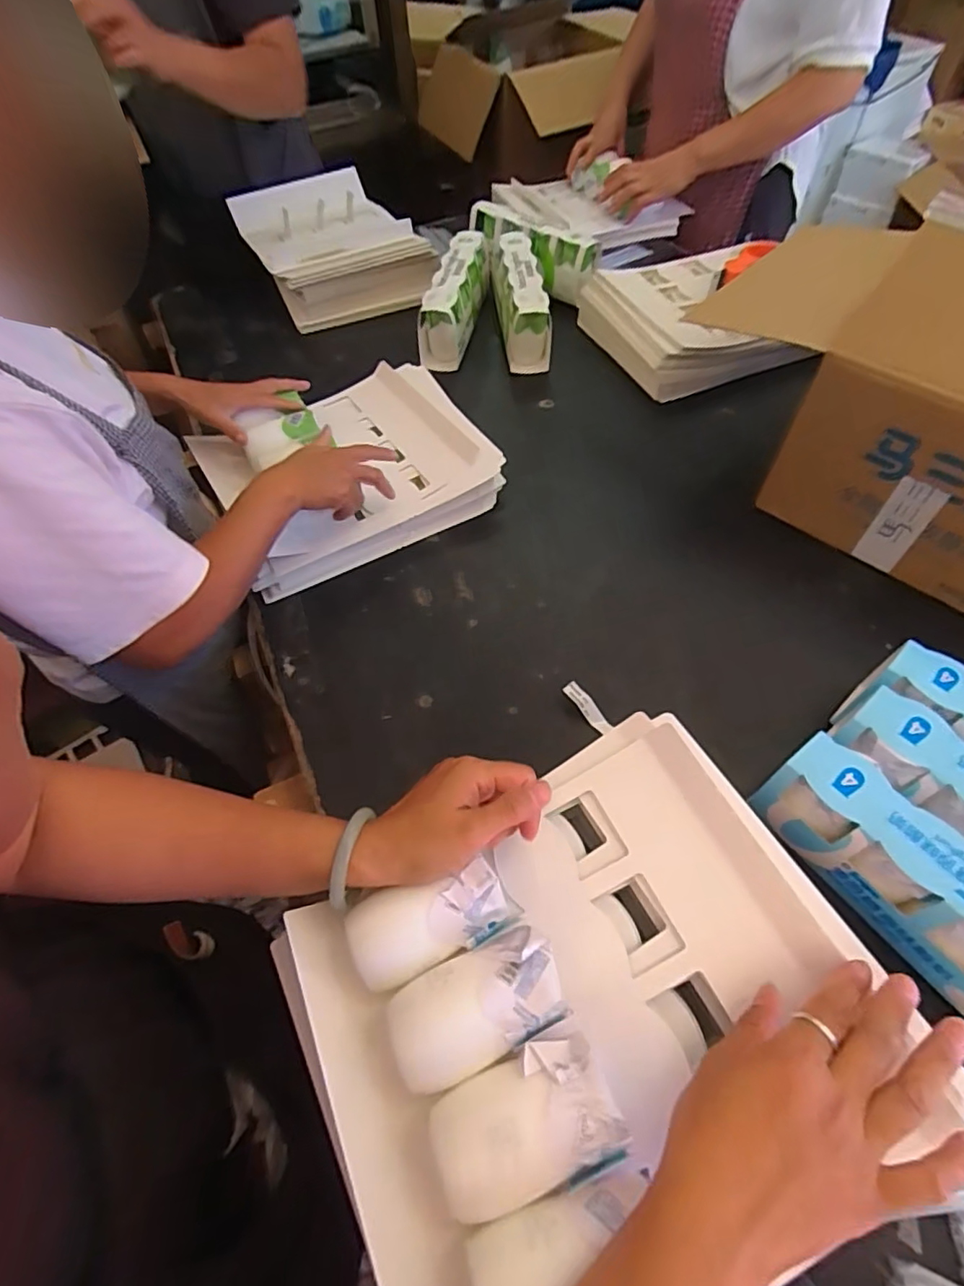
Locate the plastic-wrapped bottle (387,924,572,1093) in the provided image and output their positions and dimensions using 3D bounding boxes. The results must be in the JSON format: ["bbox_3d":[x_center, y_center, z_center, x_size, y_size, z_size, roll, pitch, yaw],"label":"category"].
[{"bbox_3d":[0.002,0.214,0.337,0.091,0.053,0.058,-23,58,-12],"label":"plastic-wrapped bottle"}]

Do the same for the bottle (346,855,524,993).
[{"bbox_3d":[-0.032,0.180,0.367,0.100,0.050,0.049,-19,58,-10],"label":"bottle"}]

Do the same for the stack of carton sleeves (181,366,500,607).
[{"bbox_3d":[-0.183,-0.230,0.780,0.338,0.084,0.288,-28,59,-13],"label":"stack of carton sleeves"}]

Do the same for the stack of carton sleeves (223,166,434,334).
[{"bbox_3d":[-0.283,-0.772,1.120,0.311,0.129,0.375,-25,59,-11],"label":"stack of carton sleeves"}]

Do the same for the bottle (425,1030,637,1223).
[{"bbox_3d":[0.023,0.260,0.309,0.094,0.048,0.057,-23,58,-12],"label":"bottle"}]

